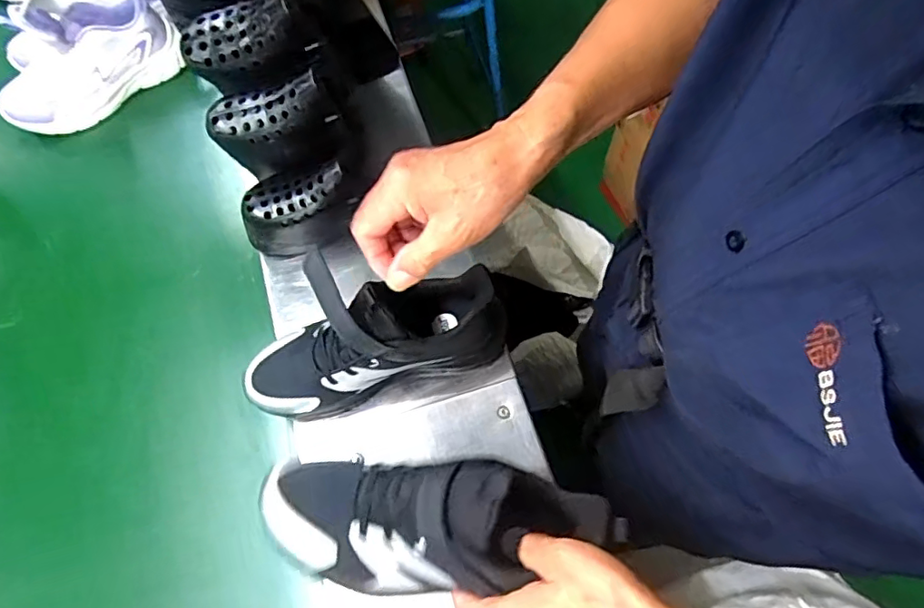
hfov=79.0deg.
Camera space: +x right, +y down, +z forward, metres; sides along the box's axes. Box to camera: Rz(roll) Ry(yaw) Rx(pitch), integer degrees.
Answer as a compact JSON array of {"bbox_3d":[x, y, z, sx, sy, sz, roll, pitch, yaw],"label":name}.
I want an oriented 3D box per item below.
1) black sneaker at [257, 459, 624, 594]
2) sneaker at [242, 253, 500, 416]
[{"bbox_3d":[-0.029,0.162,0.407,0.257,0.098,0.092,-2,66,7],"label":"black sneaker"},{"bbox_3d":[-0.090,0.027,0.538,0.242,0.136,0.105,-14,67,-3],"label":"sneaker"}]

